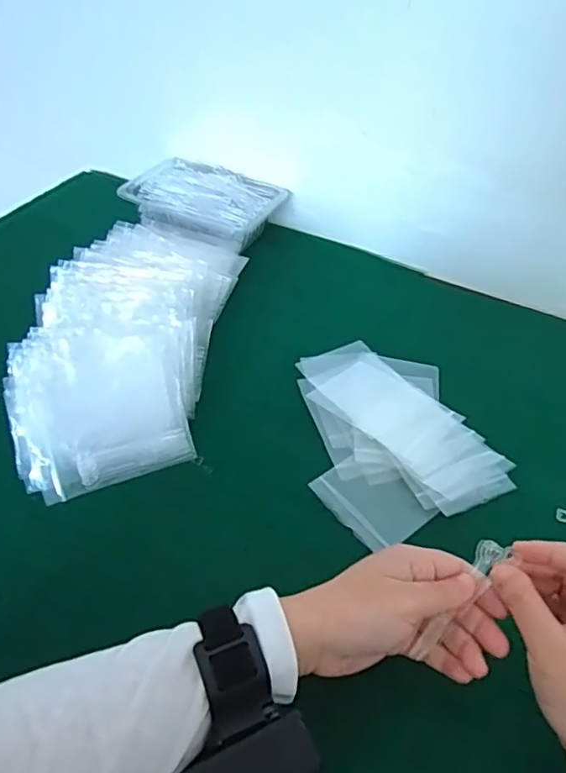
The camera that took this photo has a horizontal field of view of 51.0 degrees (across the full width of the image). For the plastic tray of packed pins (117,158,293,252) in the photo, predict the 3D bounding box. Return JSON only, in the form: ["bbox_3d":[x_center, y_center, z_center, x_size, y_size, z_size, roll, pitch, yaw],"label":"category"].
[{"bbox_3d":[-0.095,-0.233,0.729,0.172,0.027,0.120,22,47,16],"label":"plastic tray of packed pins"}]

